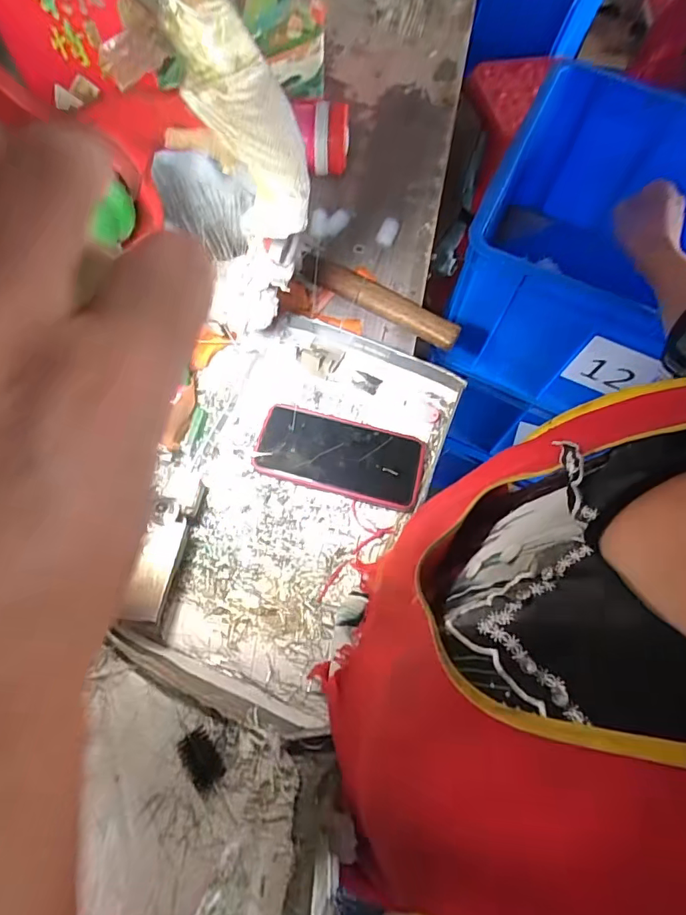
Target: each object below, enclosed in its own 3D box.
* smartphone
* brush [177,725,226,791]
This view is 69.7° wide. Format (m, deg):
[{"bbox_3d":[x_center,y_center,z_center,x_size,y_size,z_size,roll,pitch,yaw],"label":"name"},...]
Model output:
[{"bbox_3d":[-0.002,-0.003,0.480,0.158,0.011,0.077,14,72,1],"label":"smartphone"},{"bbox_3d":[-0.110,0.232,0.380,0.023,0.014,0.040,-32,74,-16],"label":"brush"}]

